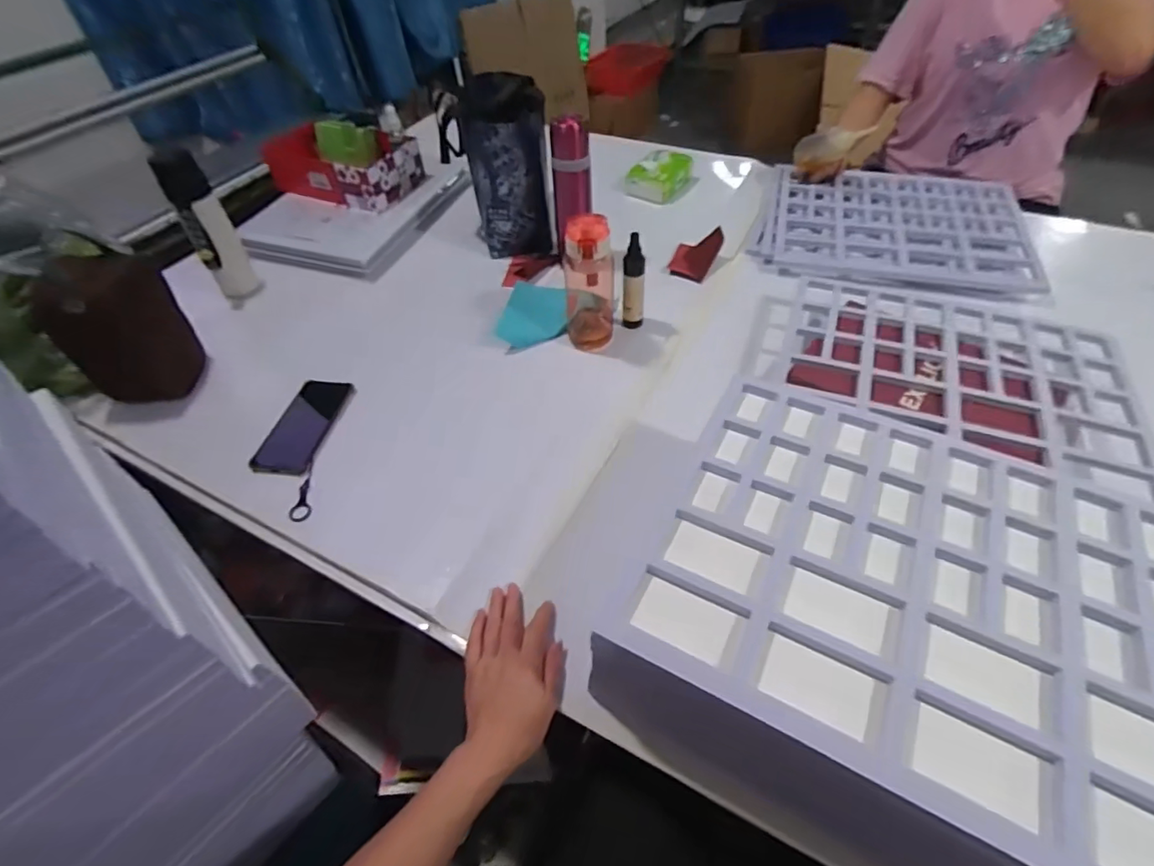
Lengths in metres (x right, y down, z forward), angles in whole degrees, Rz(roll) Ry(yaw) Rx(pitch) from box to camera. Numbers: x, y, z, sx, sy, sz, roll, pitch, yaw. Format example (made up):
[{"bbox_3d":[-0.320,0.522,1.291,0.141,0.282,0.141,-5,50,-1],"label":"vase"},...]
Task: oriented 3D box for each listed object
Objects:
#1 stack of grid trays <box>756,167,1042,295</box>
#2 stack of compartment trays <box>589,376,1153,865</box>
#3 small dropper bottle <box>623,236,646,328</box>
[{"bbox_3d":[0.607,-0.412,1.050,0.465,0.027,0.380,12,52,13],"label":"stack of grid trays"},{"bbox_3d":[0.277,0.173,0.491,0.422,0.151,0.381,23,55,21],"label":"stack of compartment trays"},{"bbox_3d":[0.089,-0.232,0.836,0.034,0.159,0.026,5,50,7],"label":"small dropper bottle"}]

